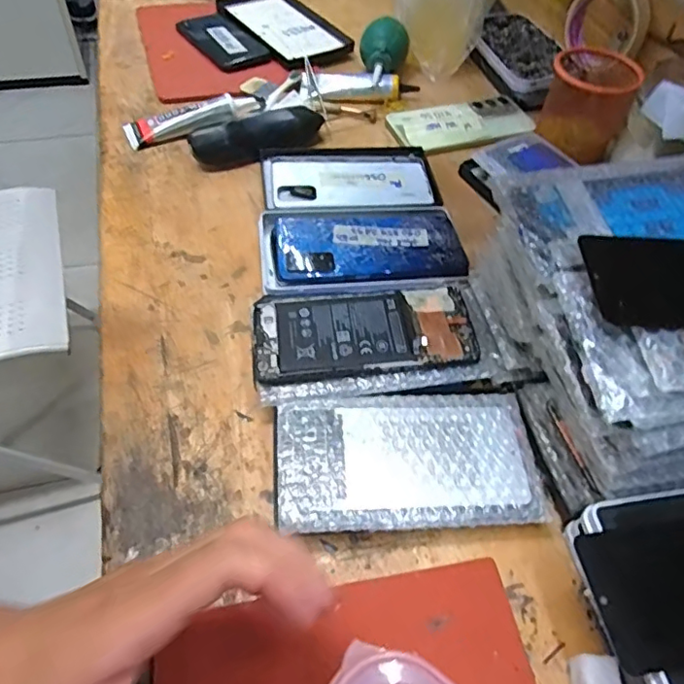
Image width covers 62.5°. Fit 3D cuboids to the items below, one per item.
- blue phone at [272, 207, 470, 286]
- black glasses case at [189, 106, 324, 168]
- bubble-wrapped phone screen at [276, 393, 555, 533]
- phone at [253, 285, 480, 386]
[{"bbox_3d":[0.023,-0.085,0.499,0.161,0.013,0.098,-5,55,-5],"label":"blue phone"},{"bbox_3d":[-0.087,-0.215,0.584,0.136,0.032,0.030,-22,58,-16],"label":"black glasses case"},{"bbox_3d":[0.043,0.077,0.366,0.165,0.023,0.089,-3,55,-4],"label":"bubble-wrapped phone screen"},{"bbox_3d":[0.015,-0.008,0.420,0.160,0.006,0.072,-5,56,-4],"label":"phone"}]

